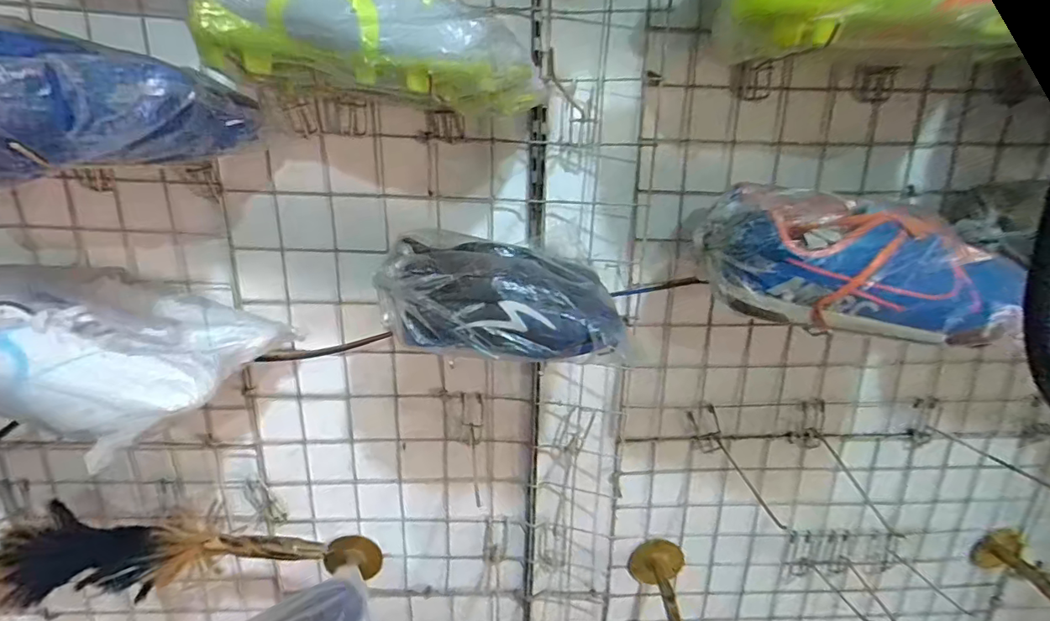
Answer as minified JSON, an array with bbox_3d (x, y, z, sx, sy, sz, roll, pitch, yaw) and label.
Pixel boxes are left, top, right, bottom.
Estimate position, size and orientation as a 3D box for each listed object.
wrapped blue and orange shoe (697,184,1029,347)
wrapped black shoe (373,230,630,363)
[{"bbox_3d":[0.261,-0.039,0.404,0.224,0.104,0.073,10,20,24],"label":"wrapped blue and orange shoe"},{"bbox_3d":[-0.021,-0.015,0.446,0.215,0.079,0.101,4,19,8],"label":"wrapped black shoe"}]

